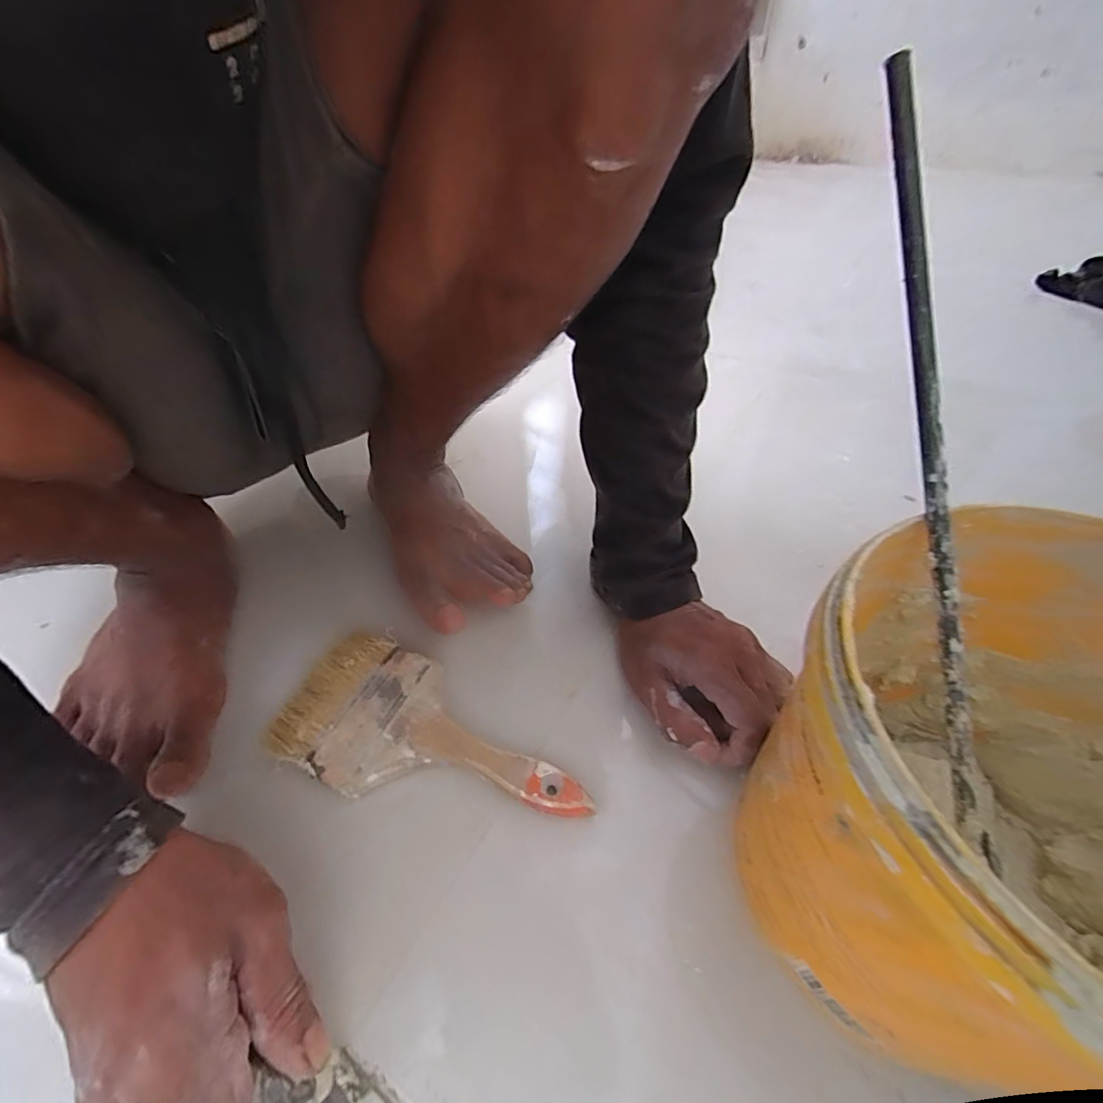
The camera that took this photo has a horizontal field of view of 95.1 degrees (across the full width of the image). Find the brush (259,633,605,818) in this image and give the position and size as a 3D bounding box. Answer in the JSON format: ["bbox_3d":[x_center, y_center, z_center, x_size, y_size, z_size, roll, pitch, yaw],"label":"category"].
[{"bbox_3d":[-0.074,0.122,0.324,0.199,0.018,0.094,19,52,14],"label":"brush"}]

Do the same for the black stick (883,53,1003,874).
[{"bbox_3d":[0.156,-0.026,0.203,0.010,0.307,0.014,-12,6,-12],"label":"black stick"}]

